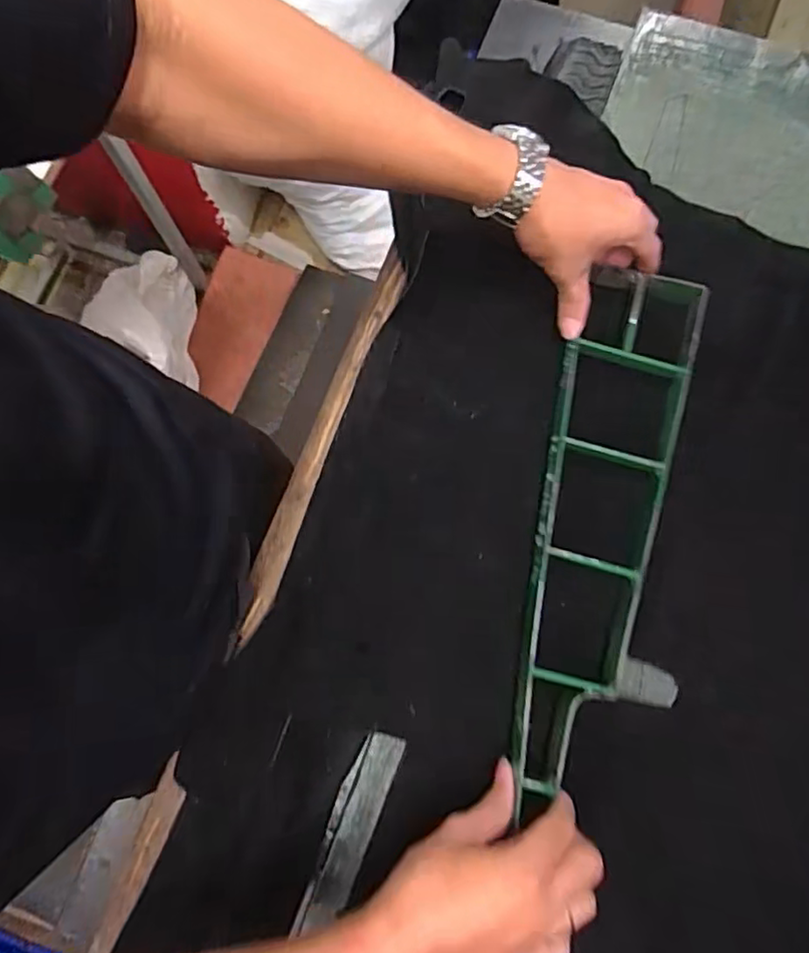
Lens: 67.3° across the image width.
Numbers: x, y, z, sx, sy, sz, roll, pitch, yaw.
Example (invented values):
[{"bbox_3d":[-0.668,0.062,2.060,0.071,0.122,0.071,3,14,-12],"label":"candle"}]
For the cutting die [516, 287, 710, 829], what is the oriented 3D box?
[{"bbox_3d":[0.142,0.026,0.461,0.097,0.020,0.411,17,77,5],"label":"cutting die"}]

